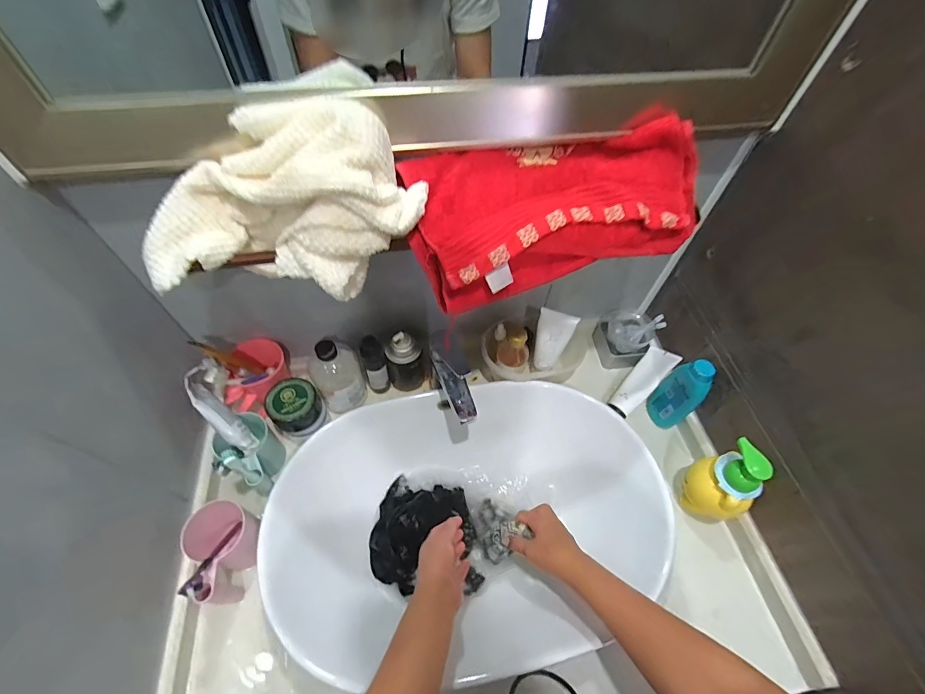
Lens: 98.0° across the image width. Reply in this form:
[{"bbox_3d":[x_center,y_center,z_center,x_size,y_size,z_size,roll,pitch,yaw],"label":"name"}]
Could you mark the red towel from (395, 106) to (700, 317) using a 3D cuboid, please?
[{"bbox_3d":[0.102,-0.155,0.452,0.323,0.064,0.162,-17,93,-7],"label":"red towel"}]

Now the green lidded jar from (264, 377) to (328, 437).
[{"bbox_3d":[-0.261,0.099,0.640,0.072,0.078,0.072,1,56,-2],"label":"green lidded jar"}]

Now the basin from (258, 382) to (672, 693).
[{"bbox_3d":[0.002,0.235,0.646,0.557,0.132,0.355,-11,58,-9],"label":"basin"}]

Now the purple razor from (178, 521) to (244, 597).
[{"bbox_3d":[-0.306,0.259,0.500,0.016,0.161,0.015,-14,94,-11],"label":"purple razor"}]

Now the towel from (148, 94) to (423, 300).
[{"bbox_3d":[-0.165,-0.136,0.380,0.244,0.128,0.122,-1,56,-3],"label":"towel"}]

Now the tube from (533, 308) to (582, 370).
[{"bbox_3d":[0.149,-0.009,0.681,0.057,0.135,0.027,14,57,7],"label":"tube"}]

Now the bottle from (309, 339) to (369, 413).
[{"bbox_3d":[-0.203,0.046,0.658,0.075,0.145,0.064,-23,60,-16],"label":"bottle"}]

